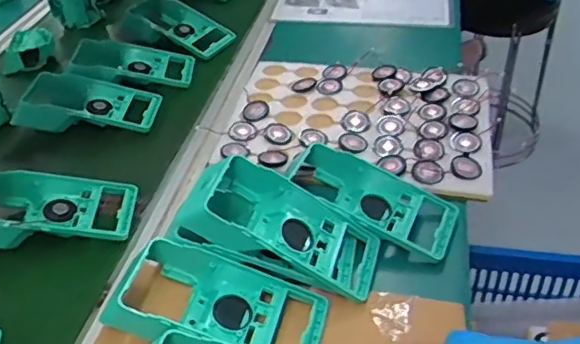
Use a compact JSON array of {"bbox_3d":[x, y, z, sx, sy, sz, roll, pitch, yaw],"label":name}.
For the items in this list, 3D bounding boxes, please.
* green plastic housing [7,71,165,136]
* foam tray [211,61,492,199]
[{"bbox_3d":[-0.273,-0.090,0.796,0.184,0.061,0.099,-4,38,2],"label":"green plastic housing"},{"bbox_3d":[0.088,-0.067,0.740,0.318,0.034,0.225,5,39,13],"label":"foam tray"}]

